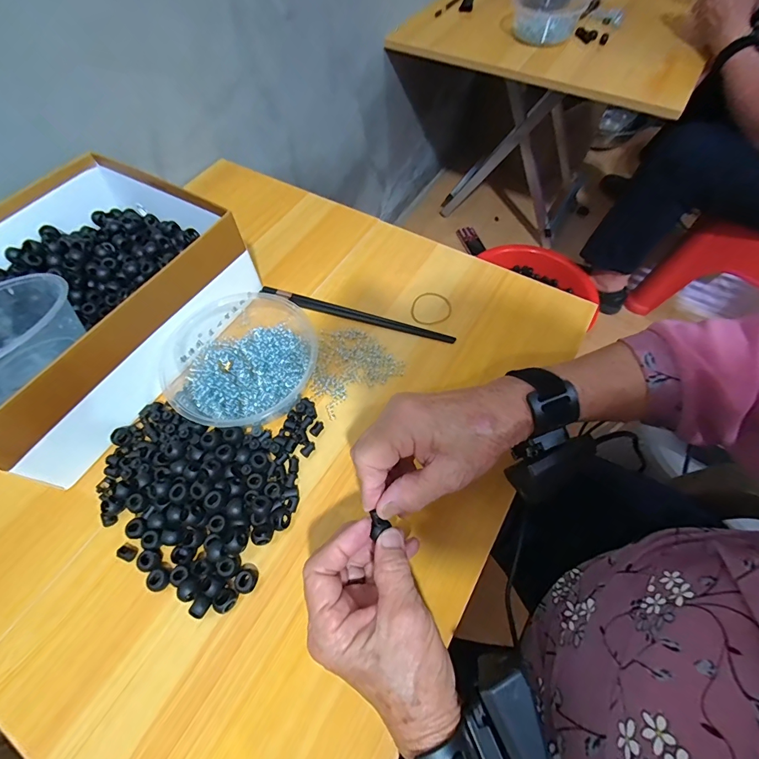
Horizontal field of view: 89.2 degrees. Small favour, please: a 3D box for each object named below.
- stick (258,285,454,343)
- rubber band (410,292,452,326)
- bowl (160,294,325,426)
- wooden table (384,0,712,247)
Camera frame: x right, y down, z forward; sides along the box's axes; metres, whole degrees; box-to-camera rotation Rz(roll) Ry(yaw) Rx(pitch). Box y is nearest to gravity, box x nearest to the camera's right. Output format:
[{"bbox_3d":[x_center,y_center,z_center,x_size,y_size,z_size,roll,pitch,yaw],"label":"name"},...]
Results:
[{"bbox_3d":[-0.029,-0.077,0.448,0.233,0.006,0.014,16,62,11],"label":"stick"},{"bbox_3d":[0.059,-0.083,0.450,0.049,0.004,0.045,-1,60,1],"label":"rubber band"},{"bbox_3d":[-0.136,-0.027,0.396,0.150,0.047,0.162,-1,60,1],"label":"bowl"},{"bbox_3d":[0.394,-0.661,1.031,0.606,0.534,0.460,29,65,17],"label":"wooden table"}]

